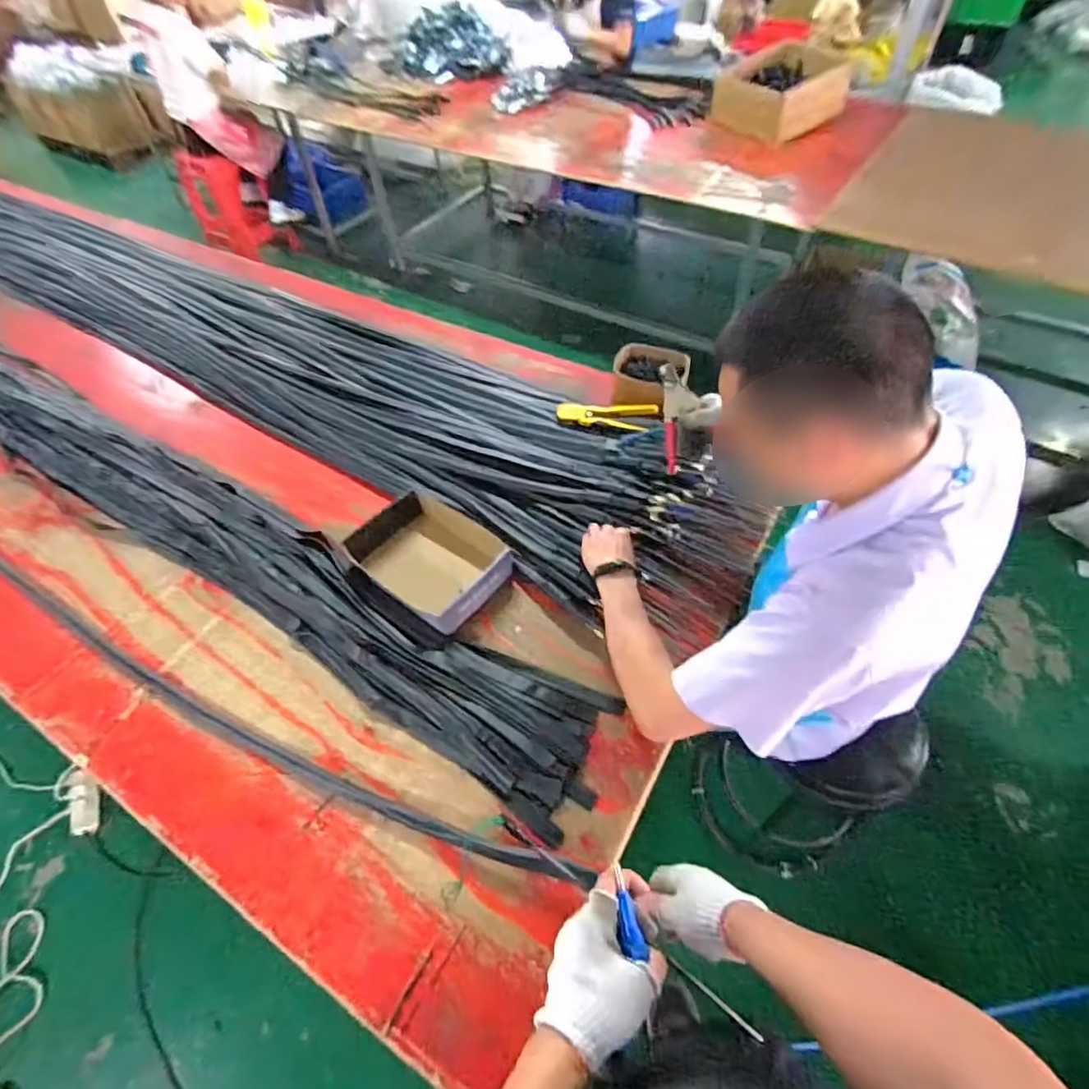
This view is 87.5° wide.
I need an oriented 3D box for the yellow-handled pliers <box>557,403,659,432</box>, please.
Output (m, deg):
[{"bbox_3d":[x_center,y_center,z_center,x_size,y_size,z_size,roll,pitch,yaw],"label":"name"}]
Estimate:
[{"bbox_3d":[0.127,-0.267,1.179,0.204,0.028,0.059,6,54,8],"label":"yellow-handled pliers"}]

